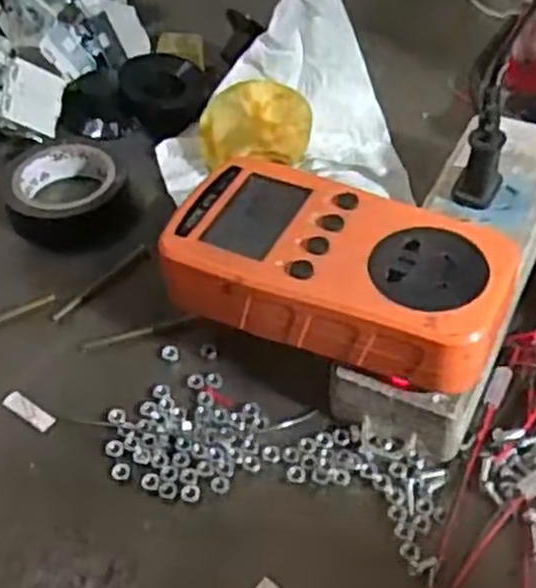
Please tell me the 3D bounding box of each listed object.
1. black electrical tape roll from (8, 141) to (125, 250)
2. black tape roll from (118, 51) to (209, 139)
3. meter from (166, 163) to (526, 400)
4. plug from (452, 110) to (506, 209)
[{"bbox_3d":[-0.101,-0.050,0.398,0.055,0.019,0.060,-1,50,1],"label":"black electrical tape roll"},{"bbox_3d":[-0.056,-0.113,0.449,0.042,0.026,0.048,-35,57,-25],"label":"black tape roll"},{"bbox_3d":[0.026,-0.011,0.302,0.125,0.031,0.069,15,52,14],"label":"meter"},{"bbox_3d":[0.094,-0.059,0.345,0.016,0.042,0.023,22,54,20],"label":"plug"}]

